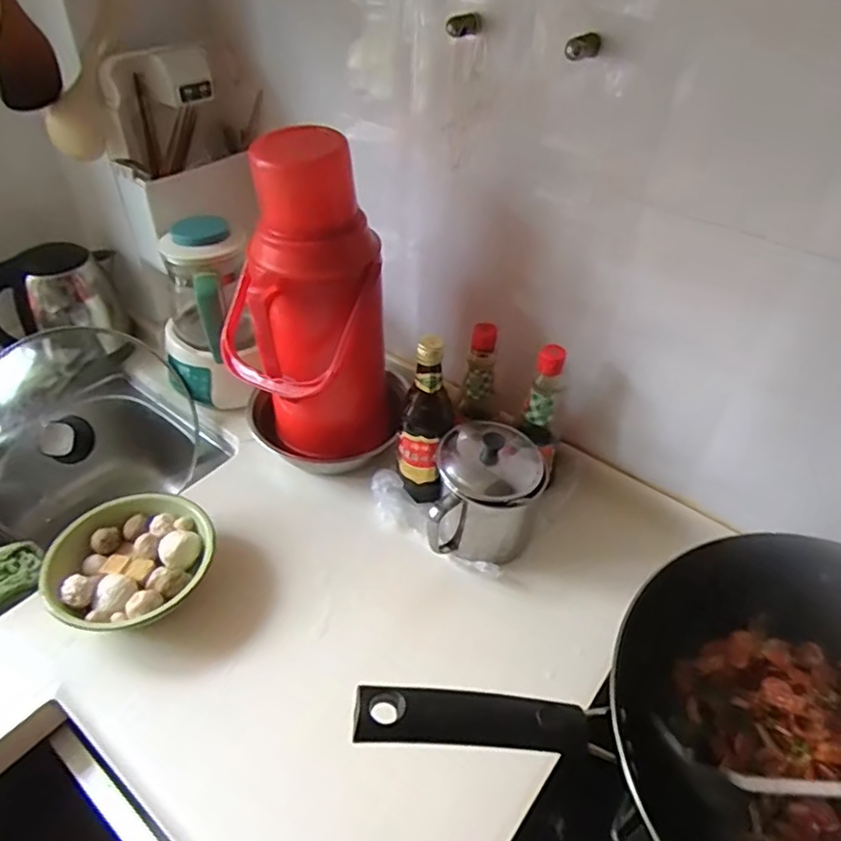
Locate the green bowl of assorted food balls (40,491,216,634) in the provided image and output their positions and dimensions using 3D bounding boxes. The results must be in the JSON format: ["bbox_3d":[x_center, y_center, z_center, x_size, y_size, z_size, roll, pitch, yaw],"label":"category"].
[{"bbox_3d":[-0.326,0.163,0.699,0.171,0.056,0.164,2,43,-1],"label":"green bowl of assorted food balls"}]

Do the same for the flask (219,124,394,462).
[{"bbox_3d":[-0.137,-0.112,0.729,0.159,0.417,0.140,22,46,20],"label":"flask"}]

